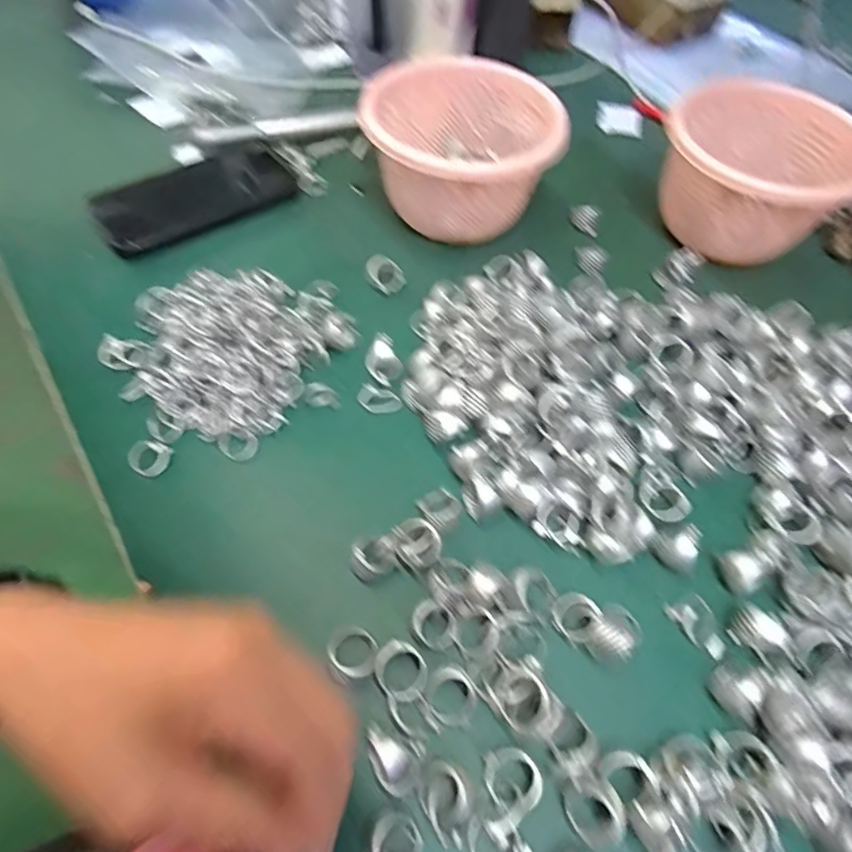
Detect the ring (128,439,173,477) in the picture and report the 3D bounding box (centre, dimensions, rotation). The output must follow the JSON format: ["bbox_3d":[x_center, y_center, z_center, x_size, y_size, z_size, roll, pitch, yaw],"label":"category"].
[{"bbox_3d":[-0.166,0.019,0.327,0.023,0.008,0.023,1,84,-6],"label":"ring"}]

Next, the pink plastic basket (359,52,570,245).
[{"bbox_3d":[0.027,-0.210,0.429,0.140,0.079,0.135,-4,59,-5],"label":"pink plastic basket"}]

